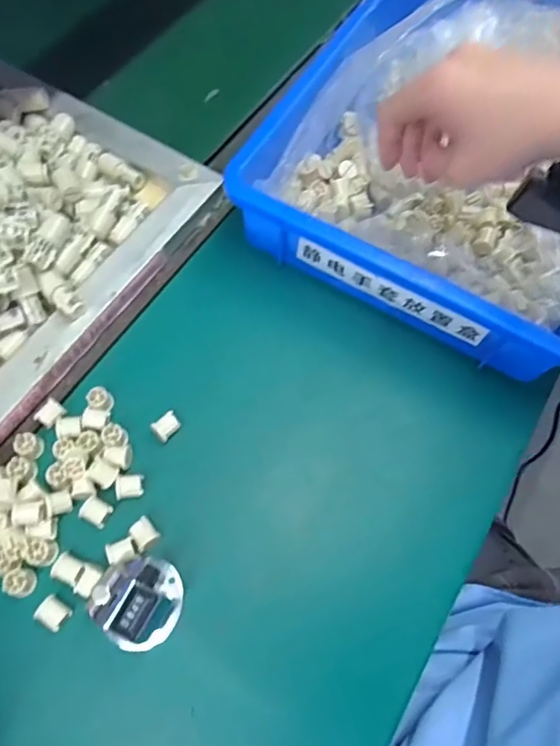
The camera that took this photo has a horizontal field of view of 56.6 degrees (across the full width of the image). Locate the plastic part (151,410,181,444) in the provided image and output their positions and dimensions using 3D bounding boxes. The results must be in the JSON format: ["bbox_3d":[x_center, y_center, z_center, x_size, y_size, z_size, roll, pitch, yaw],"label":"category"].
[{"bbox_3d":[-0.081,0.039,0.373,0.019,0.013,0.014,-39,72,-16],"label":"plastic part"}]

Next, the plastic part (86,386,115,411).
[{"bbox_3d":[-0.130,0.020,0.377,0.017,0.012,0.016,0,66,-1],"label":"plastic part"}]

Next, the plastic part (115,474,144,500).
[{"bbox_3d":[-0.103,0.077,0.355,0.017,0.011,0.016,-13,67,-6],"label":"plastic part"}]

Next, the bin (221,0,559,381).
[{"bbox_3d":[0.177,-0.228,0.459,0.281,0.073,0.416,27,68,11],"label":"bin"}]

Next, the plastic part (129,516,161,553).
[{"bbox_3d":[-0.091,0.106,0.345,0.016,0.009,0.018,-37,72,-16],"label":"plastic part"}]

